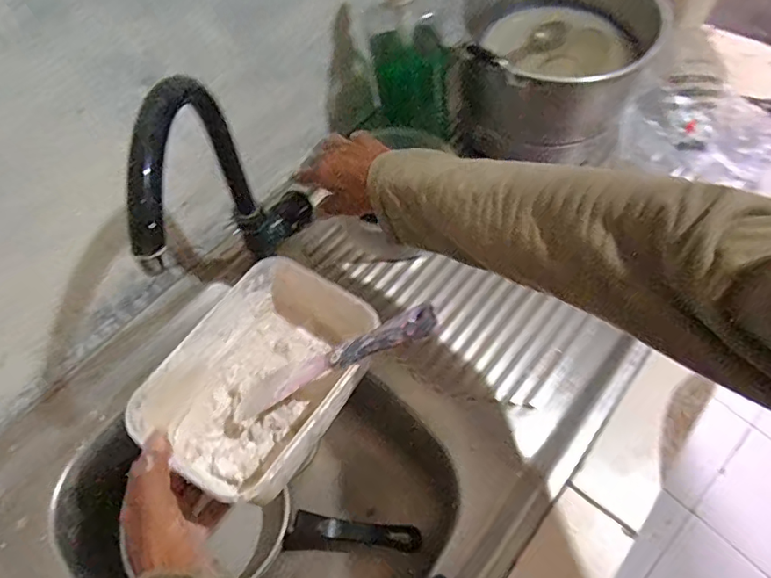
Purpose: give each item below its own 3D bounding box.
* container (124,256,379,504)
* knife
[{"bbox_3d":[-0.106,0.083,0.475,0.138,0.081,0.191,30,64,16],"label":"container"},{"bbox_3d":[-0.046,0.061,0.441,0.199,0.020,0.036,-27,58,21],"label":"knife"}]

